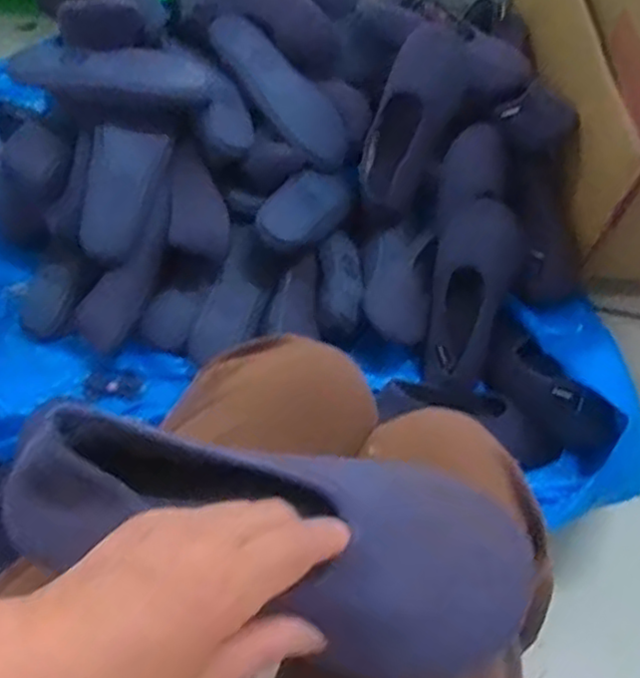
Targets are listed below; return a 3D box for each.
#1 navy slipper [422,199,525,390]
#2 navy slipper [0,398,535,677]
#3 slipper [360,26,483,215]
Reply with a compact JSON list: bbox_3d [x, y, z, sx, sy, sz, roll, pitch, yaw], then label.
[{"bbox_3d":[0.190,-0.055,0.894,0.099,0.058,0.237,14,95,4],"label":"navy slipper"},{"bbox_3d":[-0.029,0.091,0.338,0.246,0.070,0.094,15,66,13],"label":"navy slipper"},{"bbox_3d":[0.121,-0.287,0.937,0.098,0.053,0.239,28,112,10],"label":"slipper"}]

